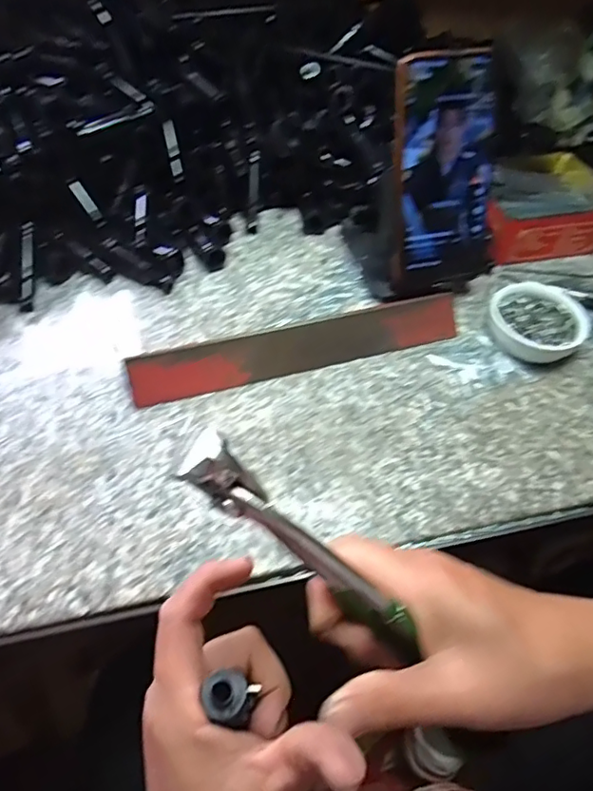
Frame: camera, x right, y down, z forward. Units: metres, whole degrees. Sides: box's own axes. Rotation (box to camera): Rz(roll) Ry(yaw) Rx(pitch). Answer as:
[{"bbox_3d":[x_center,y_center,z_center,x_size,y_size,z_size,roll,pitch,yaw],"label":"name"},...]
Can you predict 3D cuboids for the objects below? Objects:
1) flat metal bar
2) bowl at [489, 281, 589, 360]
[{"bbox_3d":[0.006,-0.037,0.419,0.253,0.034,0.008,-13,14,-13],"label":"flat metal bar"},{"bbox_3d":[0.190,-0.058,0.447,0.071,0.027,0.072,30,56,18],"label":"bowl"}]

